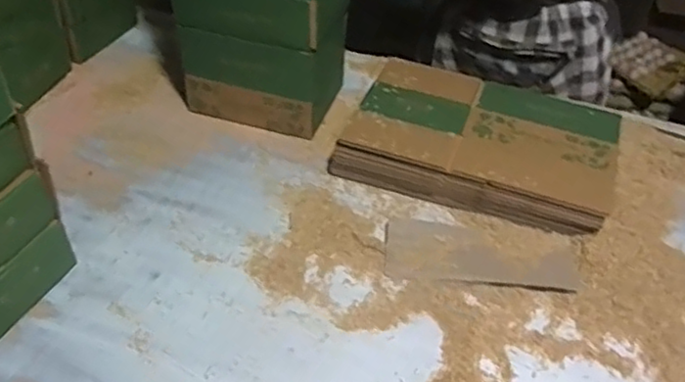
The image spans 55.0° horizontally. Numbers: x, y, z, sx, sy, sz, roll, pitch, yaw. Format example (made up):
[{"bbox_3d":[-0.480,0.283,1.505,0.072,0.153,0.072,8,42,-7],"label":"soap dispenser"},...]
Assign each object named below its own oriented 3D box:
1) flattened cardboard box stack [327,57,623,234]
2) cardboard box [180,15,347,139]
[{"bbox_3d":[0.242,-0.080,1.150,0.426,0.104,0.304,17,45,13],"label":"flattened cardboard box stack"},{"bbox_3d":[-0.142,-0.238,1.226,0.249,0.175,0.206,17,46,13],"label":"cardboard box"}]

